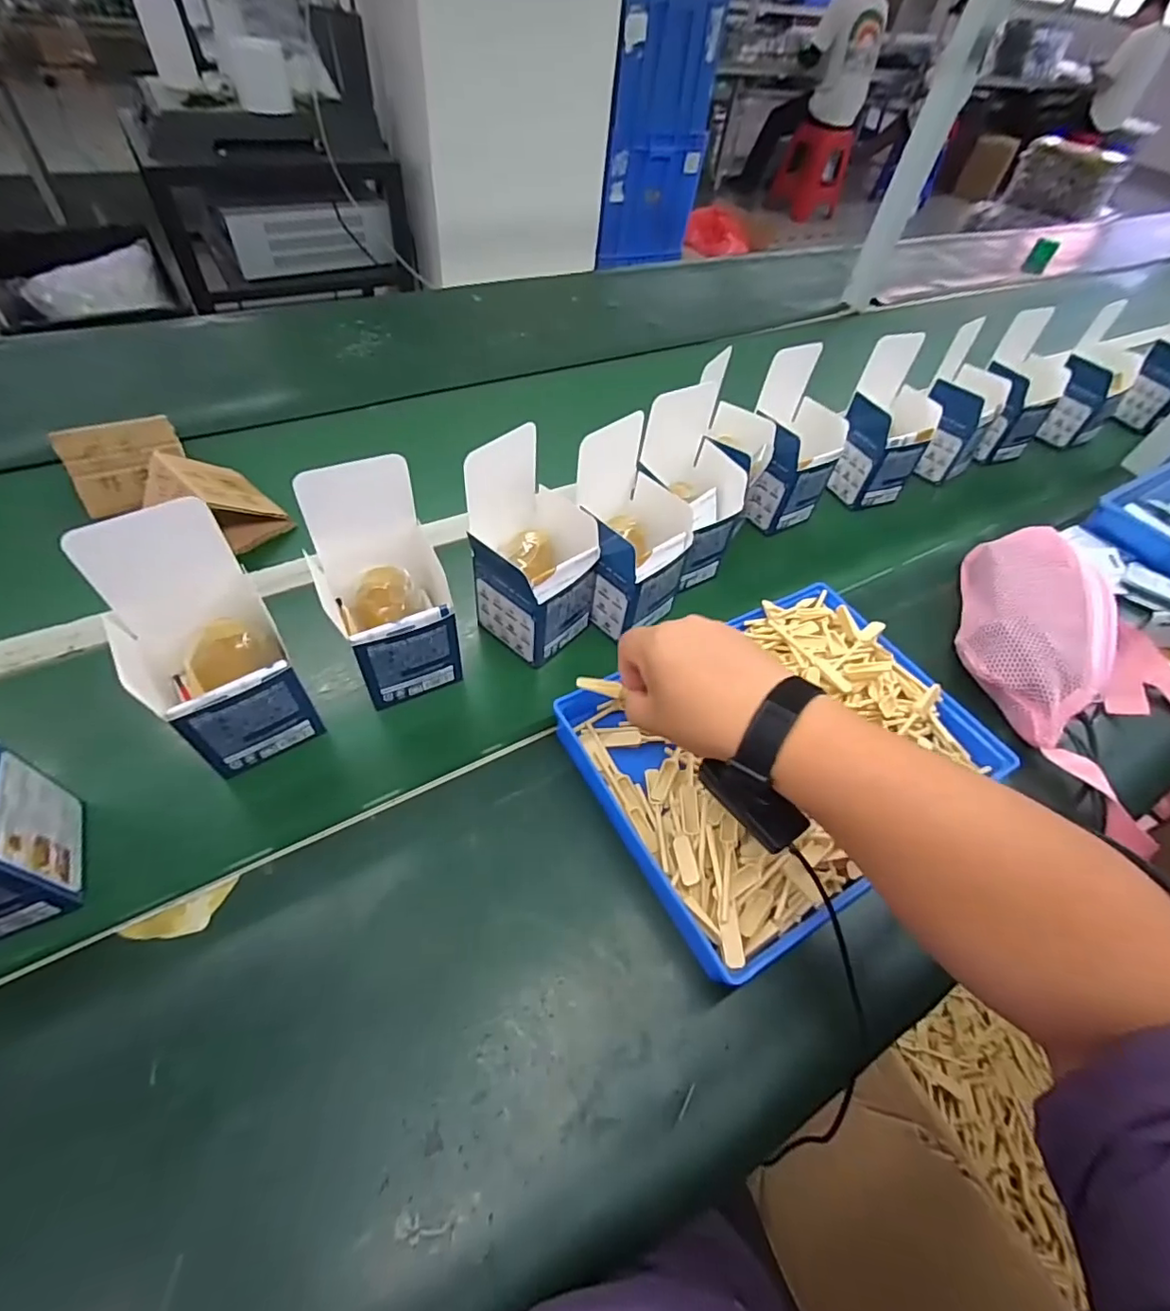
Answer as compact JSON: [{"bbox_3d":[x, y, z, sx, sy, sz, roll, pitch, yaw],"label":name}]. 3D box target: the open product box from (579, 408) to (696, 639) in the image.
[{"bbox_3d":[0.044,-0.112,0.514,0.096,0.163,0.092,-34,62,-27],"label":"open product box"}]

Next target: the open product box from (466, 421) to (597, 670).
[{"bbox_3d":[-0.039,-0.090,0.495,0.085,0.181,0.099,35,57,20],"label":"open product box"}]

